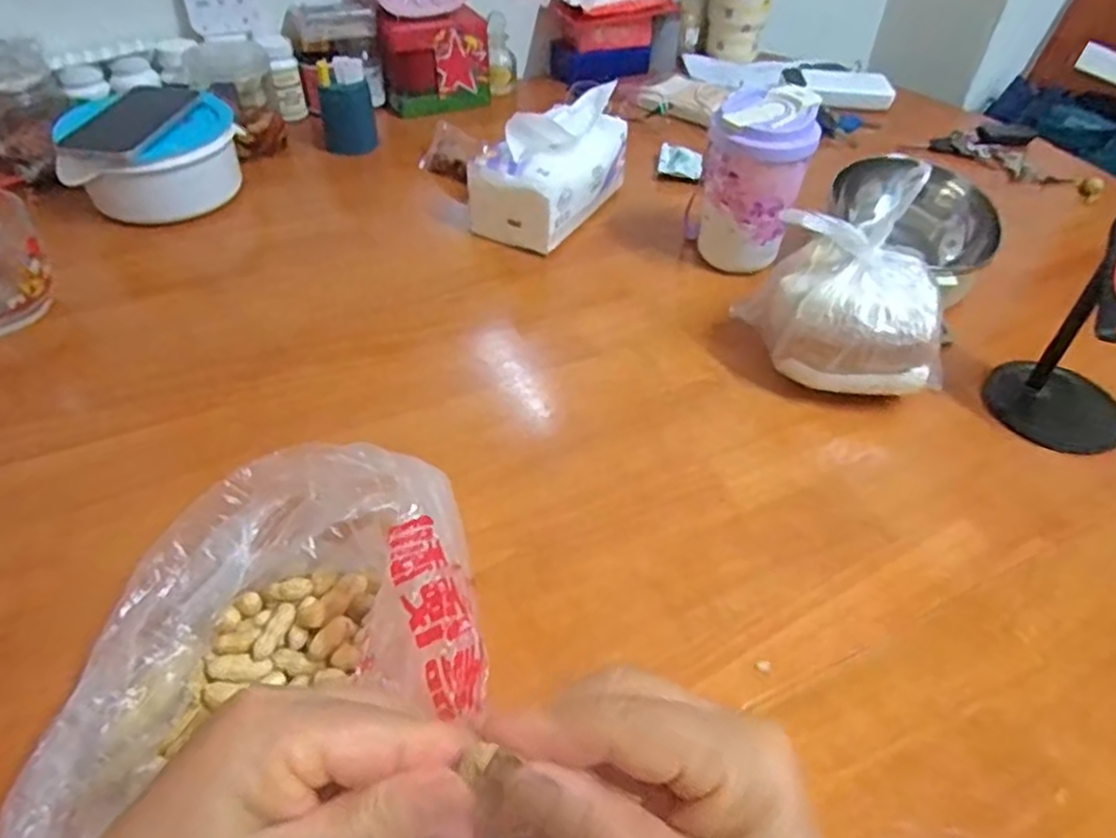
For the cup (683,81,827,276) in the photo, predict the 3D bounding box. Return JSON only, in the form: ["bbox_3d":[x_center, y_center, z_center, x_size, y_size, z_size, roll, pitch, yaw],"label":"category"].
[{"bbox_3d":[0.166,-0.200,0.628,0.092,0.147,0.081,11,45,9],"label":"cup"}]

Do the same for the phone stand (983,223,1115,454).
[{"bbox_3d":[0.375,-0.062,0.489,0.087,0.151,0.085,1,45,-1],"label":"phone stand"}]

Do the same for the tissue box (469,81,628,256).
[{"bbox_3d":[-0.007,-0.246,0.691,0.095,0.098,0.155,22,48,19],"label":"tissue box"}]

